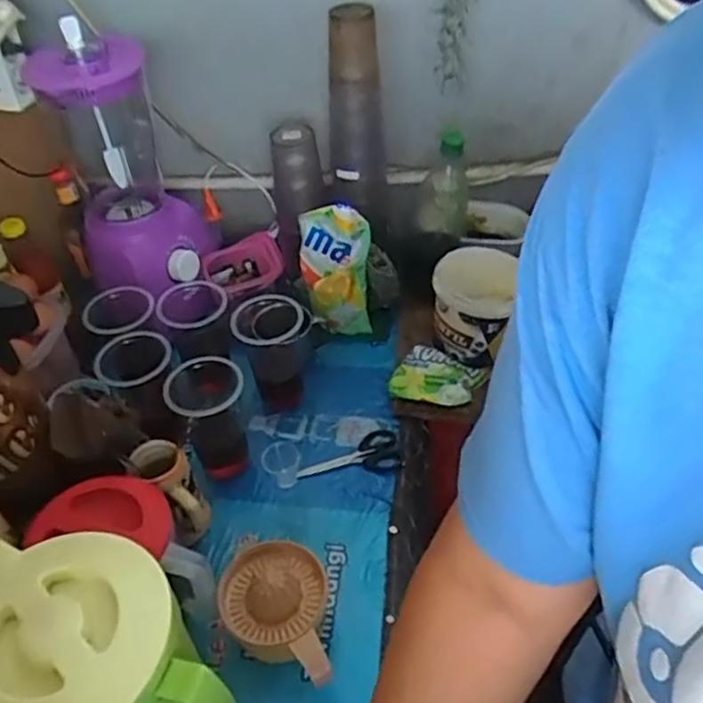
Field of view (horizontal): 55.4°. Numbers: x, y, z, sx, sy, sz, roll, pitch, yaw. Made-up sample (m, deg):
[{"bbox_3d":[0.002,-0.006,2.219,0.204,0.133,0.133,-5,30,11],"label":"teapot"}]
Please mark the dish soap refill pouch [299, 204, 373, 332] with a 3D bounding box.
[{"bbox_3d":[-0.022,-0.108,0.960,0.087,0.198,0.073,-9,43,-6],"label":"dish soap refill pouch"}]

